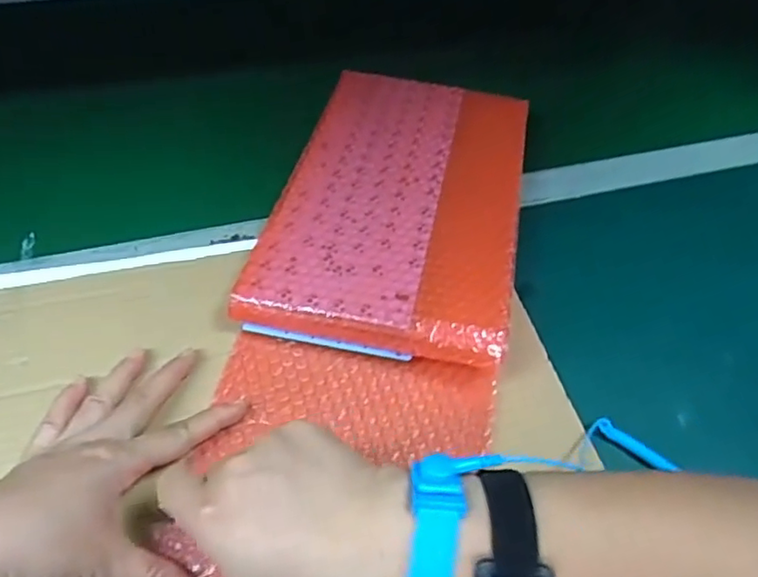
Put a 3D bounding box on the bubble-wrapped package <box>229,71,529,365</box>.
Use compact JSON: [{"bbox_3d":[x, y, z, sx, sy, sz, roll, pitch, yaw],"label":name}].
[{"bbox_3d":[0.023,-0.080,0.513,0.189,0.031,0.315,11,49,6],"label":"bubble-wrapped package"}]

